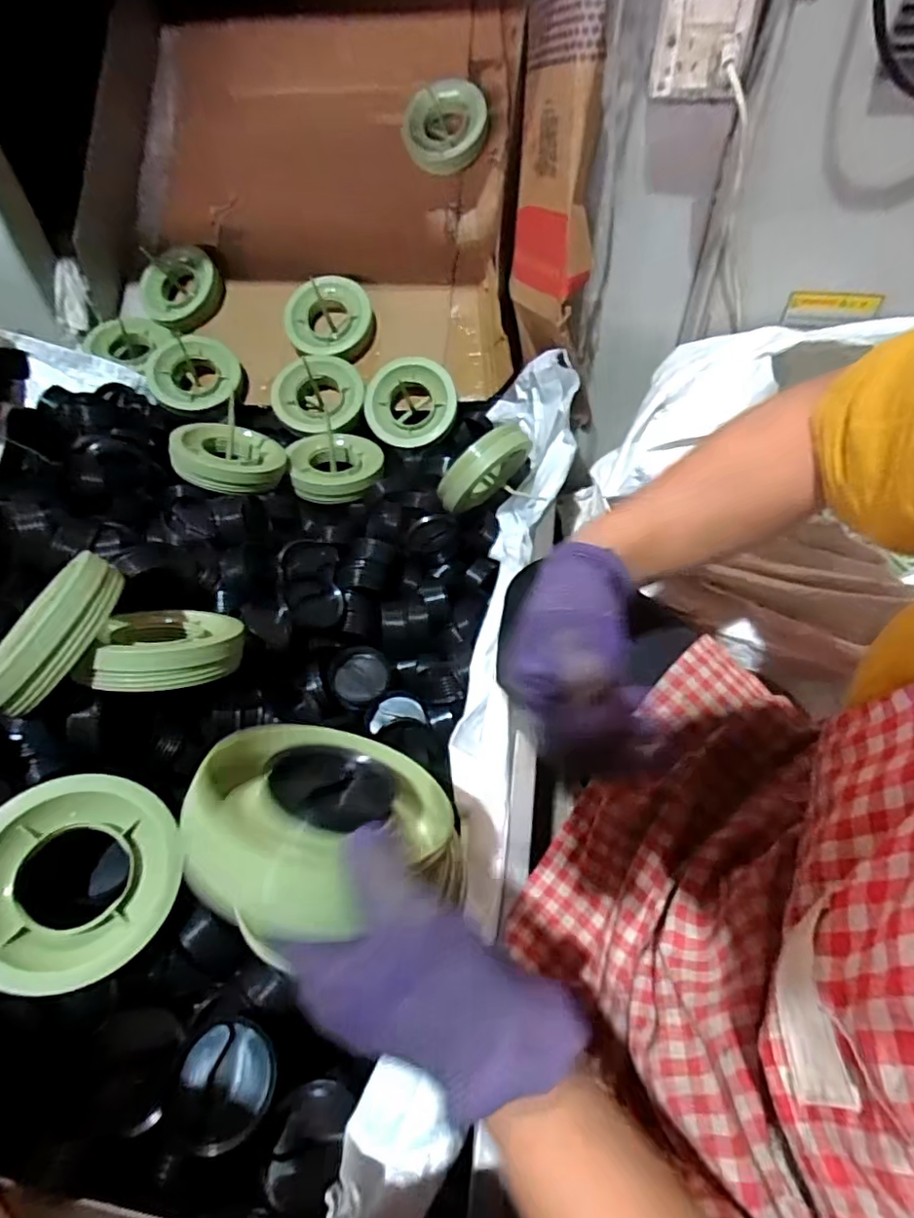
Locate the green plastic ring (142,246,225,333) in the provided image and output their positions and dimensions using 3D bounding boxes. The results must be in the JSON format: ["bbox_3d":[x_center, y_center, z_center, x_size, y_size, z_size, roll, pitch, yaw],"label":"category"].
[{"bbox_3d":[-0.440,-0.513,0.931,0.124,0.042,0.116,1,95,8],"label":"green plastic ring"}]

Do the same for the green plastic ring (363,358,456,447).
[{"bbox_3d":[-0.068,-0.301,0.850,0.132,0.028,0.124,1,96,8],"label":"green plastic ring"}]

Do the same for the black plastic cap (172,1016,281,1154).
[{"bbox_3d":[-0.154,0.317,0.390,0.067,0.017,0.063,-1,50,2],"label":"black plastic cap"}]

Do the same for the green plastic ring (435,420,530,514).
[{"bbox_3d":[0.032,-0.173,0.730,0.127,0.104,0.043,-37,80,-1],"label":"green plastic ring"}]

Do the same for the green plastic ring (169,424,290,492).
[{"bbox_3d":[-0.286,-0.190,0.732,0.125,0.031,0.125,14,39,-18],"label":"green plastic ring"}]

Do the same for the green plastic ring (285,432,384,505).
[{"bbox_3d":[-0.163,-0.200,0.792,0.121,0.035,0.124,-1,50,2],"label":"green plastic ring"}]

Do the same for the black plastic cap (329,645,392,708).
[{"bbox_3d":[-0.108,0.077,0.659,0.064,0.030,0.064,-1,71,3],"label":"black plastic cap"}]

